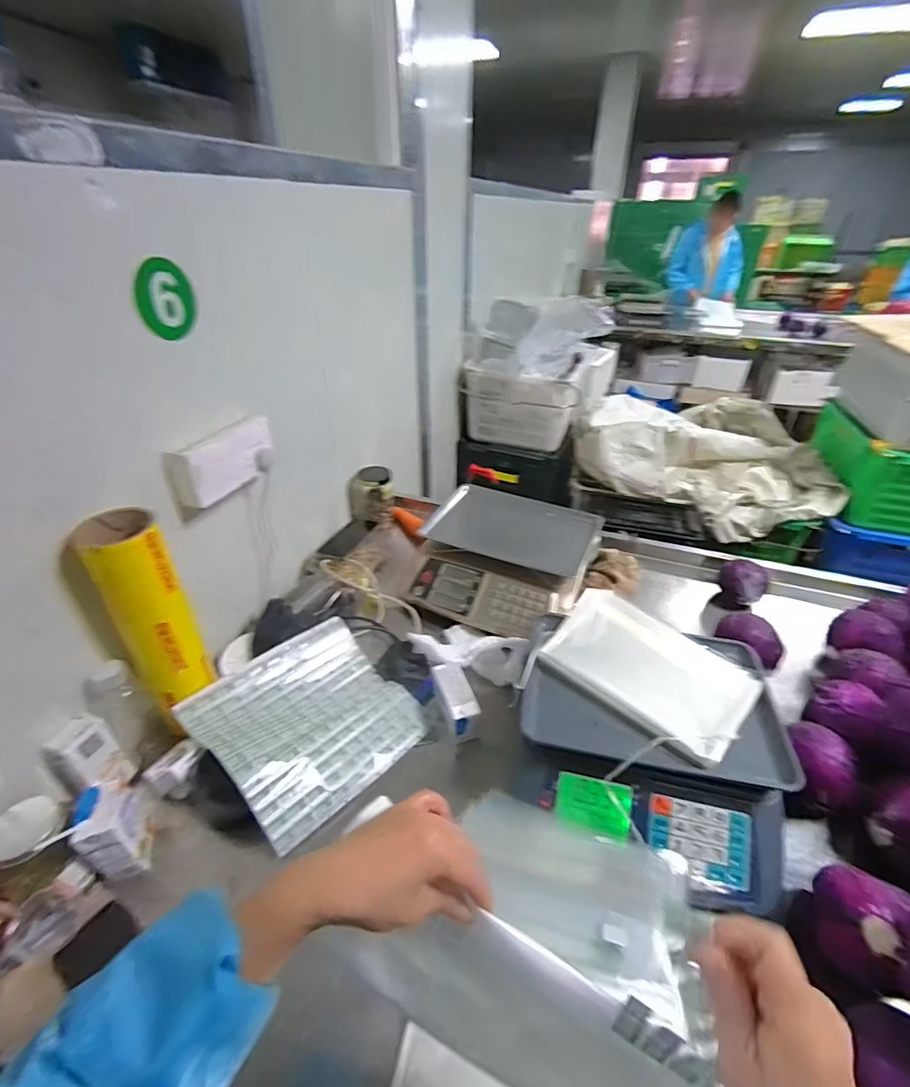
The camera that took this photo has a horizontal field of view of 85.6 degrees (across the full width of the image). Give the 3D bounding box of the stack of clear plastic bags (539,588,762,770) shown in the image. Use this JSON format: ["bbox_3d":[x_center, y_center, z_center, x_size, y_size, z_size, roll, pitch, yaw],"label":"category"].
[{"bbox_3d":[0.278,0.179,0.724,0.216,0.024,0.277,-28,44,-35],"label":"stack of clear plastic bags"}]

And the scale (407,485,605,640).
[{"bbox_3d":[0.105,0.021,1.054,0.345,0.124,0.343,15,38,20],"label":"scale"}]

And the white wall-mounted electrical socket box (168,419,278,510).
[{"bbox_3d":[-0.369,-0.136,0.795,0.041,0.096,0.188,13,37,16],"label":"white wall-mounted electrical socket box"}]

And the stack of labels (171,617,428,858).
[{"bbox_3d":[-0.216,0.262,0.755,0.262,0.034,0.288,37,36,23],"label":"stack of labels"}]

